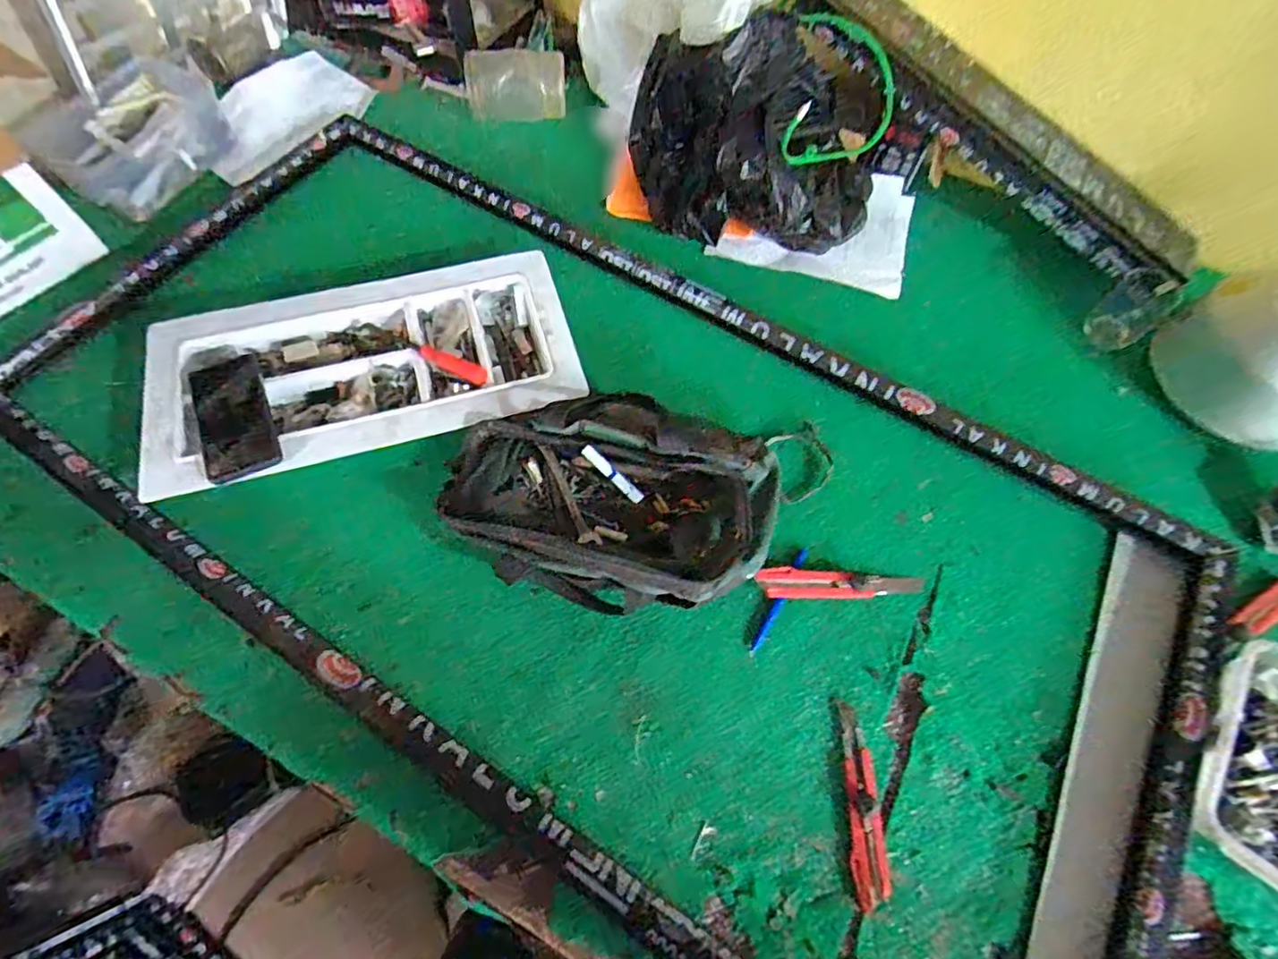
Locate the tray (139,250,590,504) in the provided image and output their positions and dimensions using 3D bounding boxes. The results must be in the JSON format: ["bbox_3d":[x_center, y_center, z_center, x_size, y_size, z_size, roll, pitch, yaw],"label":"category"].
[{"bbox_3d":[-0.339,-0.152,0.761,0.503,0.048,0.266,-15,64,-10],"label":"tray"}]

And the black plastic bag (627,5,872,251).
[{"bbox_3d":[0.168,-0.509,0.862,0.358,0.241,0.323,6,62,0],"label":"black plastic bag"}]

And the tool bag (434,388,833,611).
[{"bbox_3d":[0.004,0.026,0.668,0.419,0.091,0.223,0,62,-3],"label":"tool bag"}]

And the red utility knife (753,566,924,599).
[{"bbox_3d":[0.228,0.116,0.680,0.191,0.014,0.032,1,62,-3],"label":"red utility knife"}]

